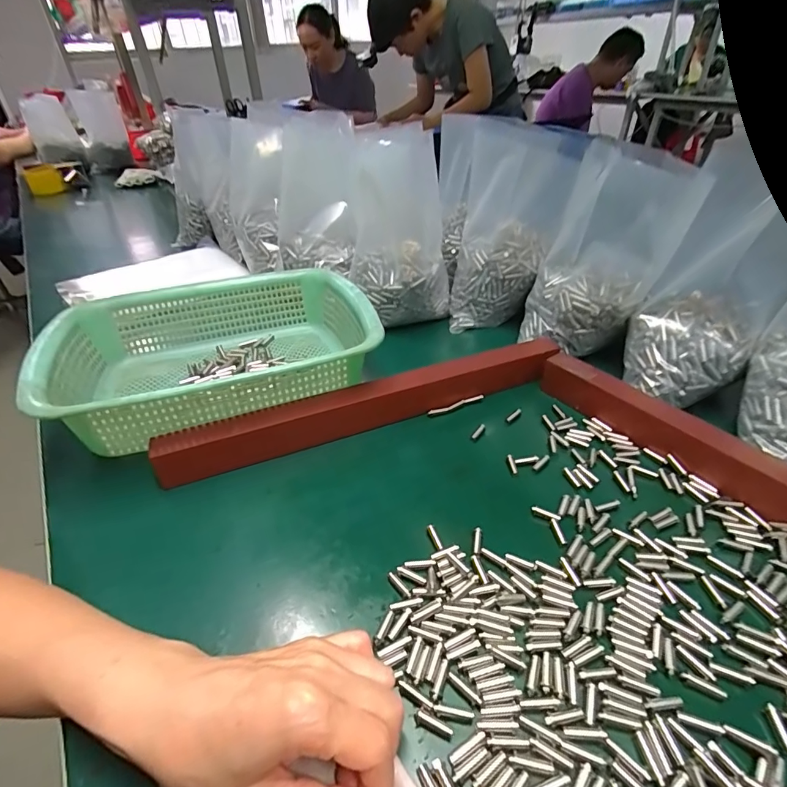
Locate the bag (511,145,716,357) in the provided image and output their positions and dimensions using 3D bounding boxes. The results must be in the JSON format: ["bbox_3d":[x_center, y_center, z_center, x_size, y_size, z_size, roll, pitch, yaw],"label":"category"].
[{"bbox_3d":[0.219,-0.154,0.462,0.127,0.175,0.100,9,40,14],"label":"bag"}]

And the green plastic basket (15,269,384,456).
[{"bbox_3d":[-0.175,-0.046,0.454,0.293,0.091,0.226,-17,41,-18],"label":"green plastic basket"}]

